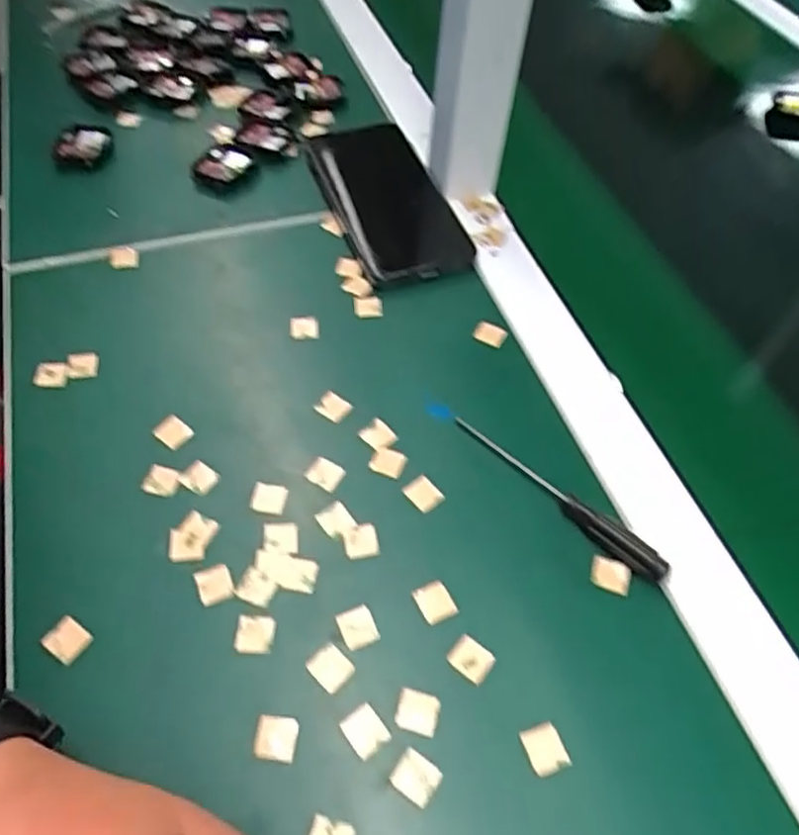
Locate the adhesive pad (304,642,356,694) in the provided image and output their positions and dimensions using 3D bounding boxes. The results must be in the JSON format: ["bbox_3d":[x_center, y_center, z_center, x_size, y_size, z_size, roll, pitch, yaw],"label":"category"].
[{"bbox_3d":[-0.031,0.111,0.306,0.019,0.004,0.015,39,60,22],"label":"adhesive pad"}]

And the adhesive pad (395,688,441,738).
[{"bbox_3d":[0.008,0.127,0.295,0.018,0.004,0.017,15,55,7],"label":"adhesive pad"}]

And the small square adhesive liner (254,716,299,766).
[{"bbox_3d":[-0.052,0.134,0.288,0.017,0.004,0.017,6,54,0],"label":"small square adhesive liner"}]

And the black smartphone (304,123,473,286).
[{"bbox_3d":[-0.009,-0.162,0.496,0.077,0.016,0.167,-16,57,-15],"label":"black smartphone"}]

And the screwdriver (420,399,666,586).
[{"bbox_3d":[0.074,0.031,0.361,0.011,0.016,0.154,-37,64,-26],"label":"screwdriver"}]

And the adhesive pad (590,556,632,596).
[{"bbox_3d":[0.104,0.077,0.337,0.019,0.004,0.015,20,55,10],"label":"adhesive pad"}]

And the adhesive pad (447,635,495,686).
[{"bbox_3d":[0.032,0.109,0.310,0.019,0.004,0.015,35,59,19],"label":"adhesive pad"}]

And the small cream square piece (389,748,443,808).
[{"bbox_3d":[0.007,0.147,0.280,0.018,0.004,0.015,33,58,18],"label":"small cream square piece"}]

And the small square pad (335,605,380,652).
[{"bbox_3d":[-0.019,0.097,0.317,0.016,0.004,0.018,-19,58,-17],"label":"small square pad"}]

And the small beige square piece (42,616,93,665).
[{"bbox_3d":[-0.150,0.100,0.308,0.018,0.004,0.016,32,58,18],"label":"small beige square piece"}]

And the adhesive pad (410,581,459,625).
[{"bbox_3d":[0.017,0.087,0.325,0.017,0.004,0.019,-22,59,-19],"label":"adhesive pad"}]

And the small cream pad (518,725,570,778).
[{"bbox_3d":[0.061,0.140,0.289,0.016,0.004,0.019,-15,56,-14],"label":"small cream pad"}]

